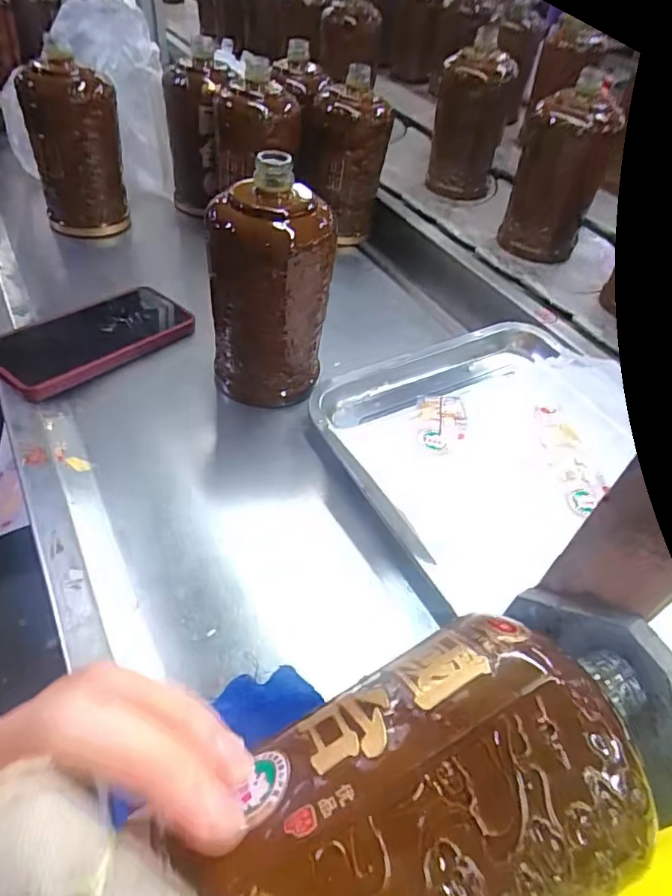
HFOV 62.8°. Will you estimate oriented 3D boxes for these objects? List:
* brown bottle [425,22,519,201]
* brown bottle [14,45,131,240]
[{"bbox_3d":[0.175,-0.435,0.720,0.087,0.173,0.073,11,46,5],"label":"brown bottle"},{"bbox_3d":[-0.274,-0.317,0.587,0.090,0.159,0.069,-15,50,-18],"label":"brown bottle"}]

